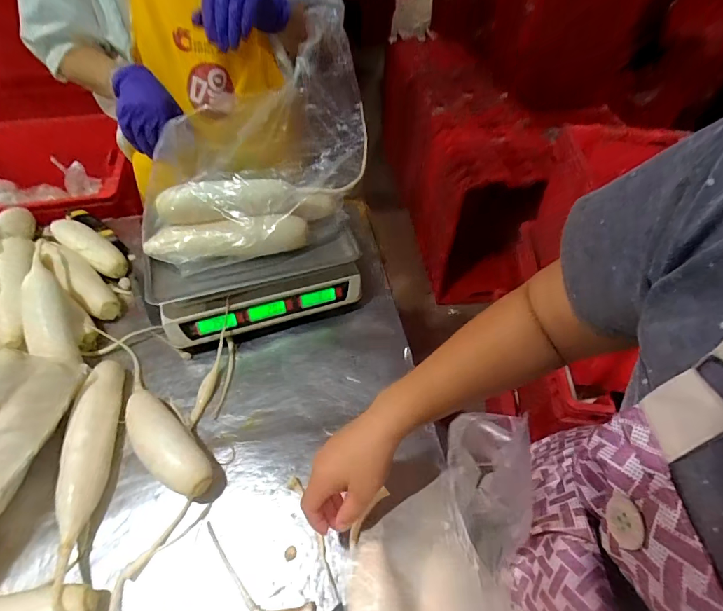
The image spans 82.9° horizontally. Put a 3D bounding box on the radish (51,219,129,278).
[{"bbox_3d":[-0.526,-0.112,0.787,0.213,0.047,0.067,28,53,22],"label":"radish"}]

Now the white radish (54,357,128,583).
[{"bbox_3d":[-0.352,0.186,0.530,0.055,0.063,0.275,-10,49,-11],"label":"white radish"}]

